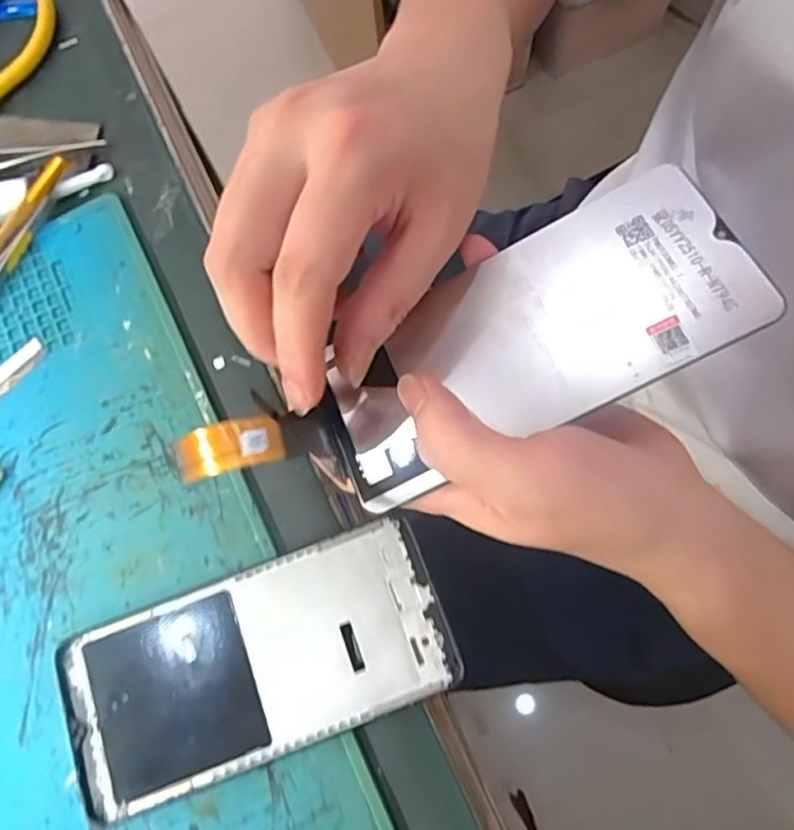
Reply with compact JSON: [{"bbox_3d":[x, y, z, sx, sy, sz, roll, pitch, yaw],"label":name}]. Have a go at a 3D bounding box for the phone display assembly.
[{"bbox_3d":[0.022,-0.020,0.221,0.196,0.039,0.070,-21,66,-4],"label":"phone display assembly"}]

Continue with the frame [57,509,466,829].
[{"bbox_3d":[-0.058,0.102,0.259,0.155,0.012,0.073,-21,75,-4],"label":"frame"}]

